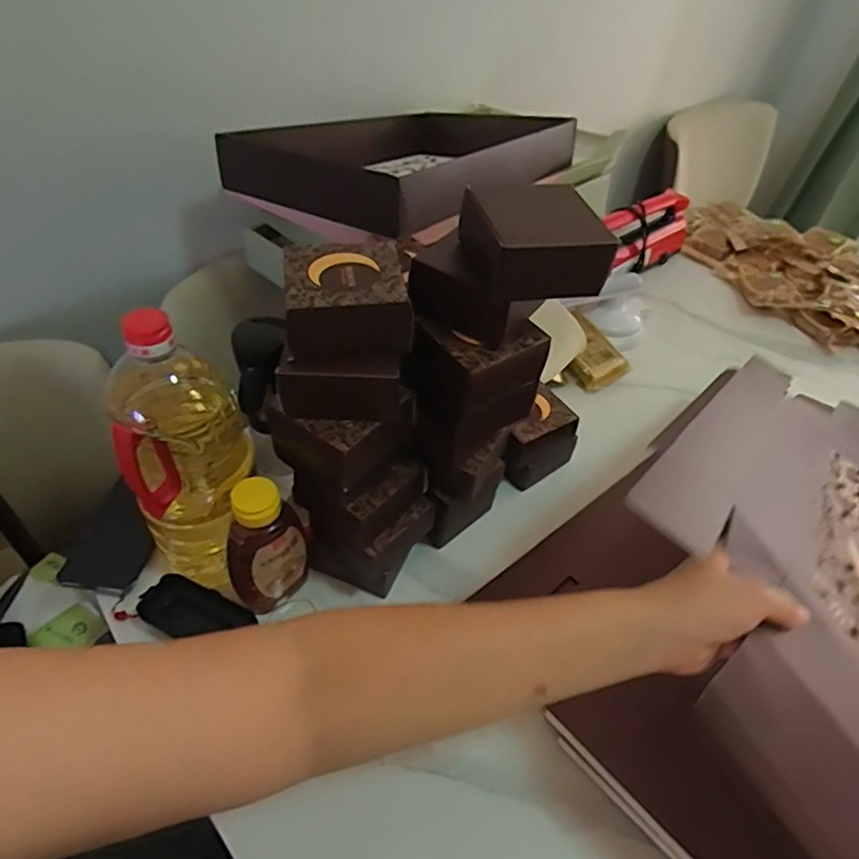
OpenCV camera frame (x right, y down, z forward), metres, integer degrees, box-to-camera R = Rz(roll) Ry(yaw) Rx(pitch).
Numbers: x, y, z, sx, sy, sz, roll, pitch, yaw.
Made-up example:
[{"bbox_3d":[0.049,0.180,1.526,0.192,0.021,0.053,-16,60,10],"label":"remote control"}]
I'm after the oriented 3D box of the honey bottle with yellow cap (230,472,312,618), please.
[{"bbox_3d":[-0.153,0.110,0.558,0.053,0.146,0.070,20,48,14],"label":"honey bottle with yellow cap"}]

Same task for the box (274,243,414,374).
[{"bbox_3d":[-0.065,-0.092,0.464,0.093,0.072,0.081,-4,47,-9],"label":"box"}]

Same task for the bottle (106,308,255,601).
[{"bbox_3d":[-0.214,0.020,0.543,0.099,0.287,0.108,13,47,7],"label":"bottle"}]

